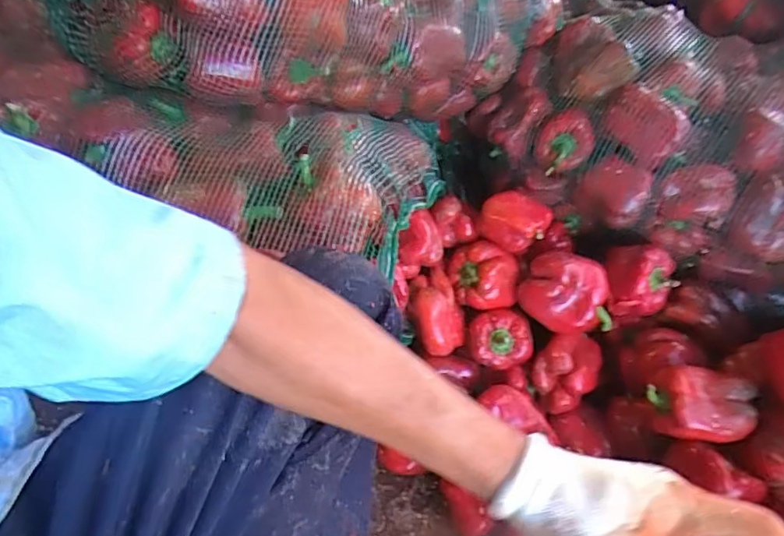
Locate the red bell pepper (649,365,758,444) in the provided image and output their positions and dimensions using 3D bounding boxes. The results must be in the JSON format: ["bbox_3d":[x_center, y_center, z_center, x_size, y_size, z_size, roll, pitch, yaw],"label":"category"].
[{"bbox_3d":[0.380,0.177,0.676,0.130,0.073,0.090,2,46,4],"label":"red bell pepper"}]

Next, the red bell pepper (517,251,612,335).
[{"bbox_3d":[0.245,0.033,0.763,0.125,0.076,0.087,1,46,3],"label":"red bell pepper"}]

